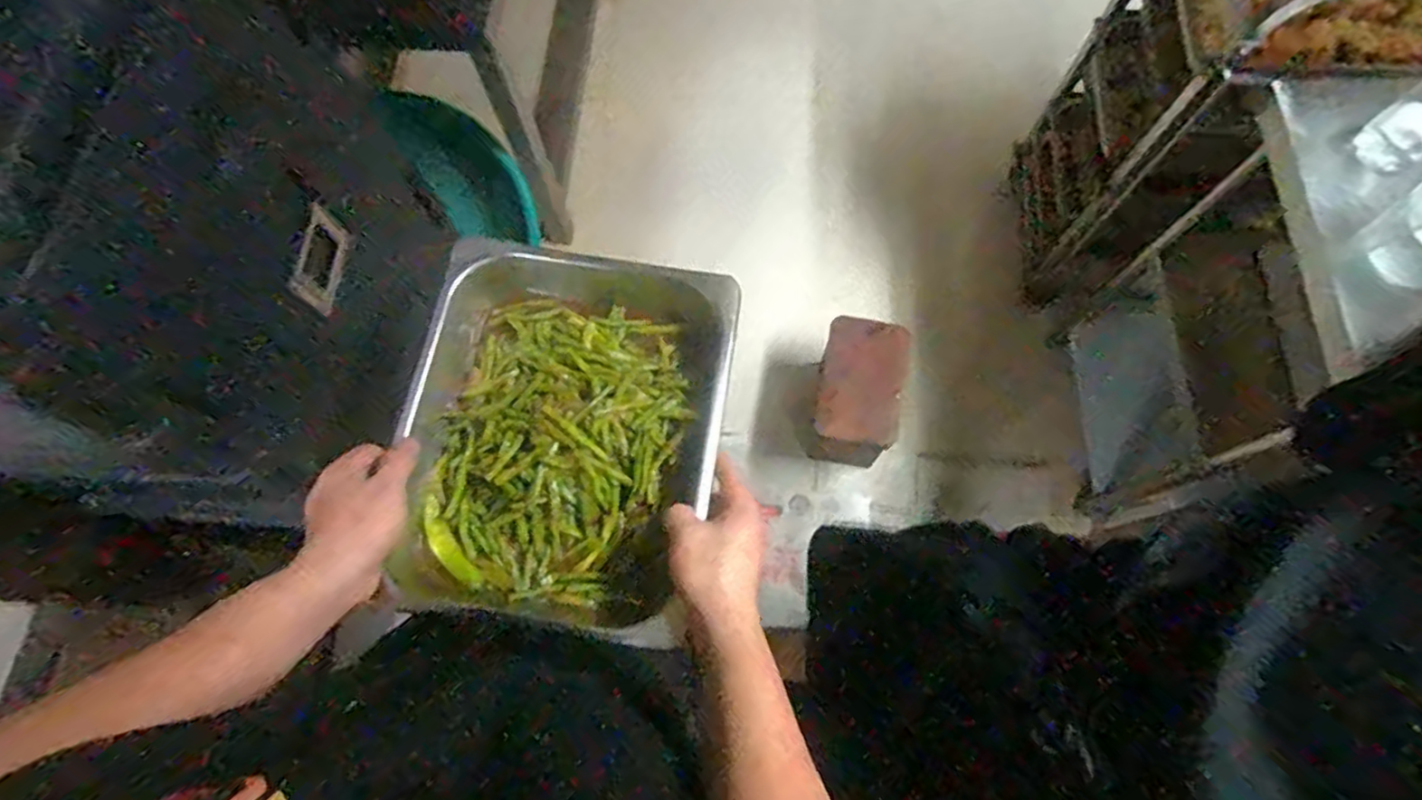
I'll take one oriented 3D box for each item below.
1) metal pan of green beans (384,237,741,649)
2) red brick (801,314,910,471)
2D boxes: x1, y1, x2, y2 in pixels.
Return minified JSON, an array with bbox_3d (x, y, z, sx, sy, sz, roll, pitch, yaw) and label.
[{"bbox_3d":[-0.124,0.012,0.597,0.238,0.069,0.335,8,73,1],"label":"metal pan of green beans"},{"bbox_3d":[0.303,-0.014,1.454,0.169,0.177,0.290,10,73,2],"label":"red brick"}]

